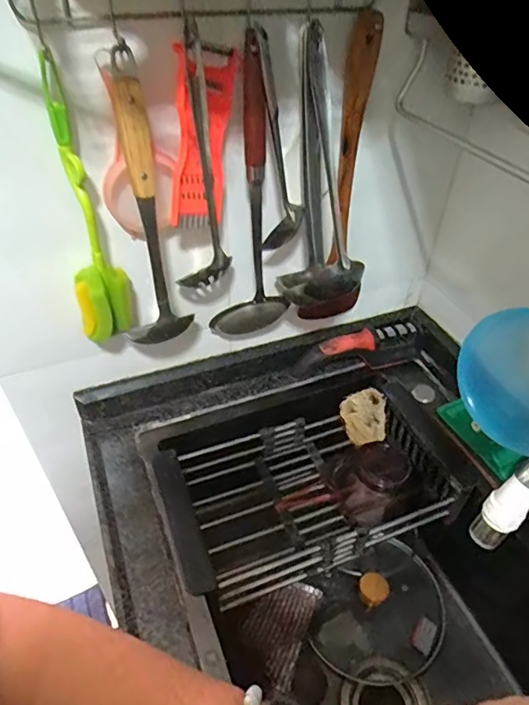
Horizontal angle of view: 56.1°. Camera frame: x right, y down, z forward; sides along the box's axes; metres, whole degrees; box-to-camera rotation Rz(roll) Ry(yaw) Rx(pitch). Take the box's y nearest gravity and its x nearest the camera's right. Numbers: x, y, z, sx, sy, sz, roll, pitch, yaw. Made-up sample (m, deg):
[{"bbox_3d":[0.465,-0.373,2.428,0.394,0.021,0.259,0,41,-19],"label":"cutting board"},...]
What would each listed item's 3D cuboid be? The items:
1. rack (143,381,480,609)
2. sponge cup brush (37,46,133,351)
[{"bbox_3d":[0.055,0.187,0.679,0.369,0.094,0.194,-14,45,-16],"label":"rack"},{"bbox_3d":[-0.177,-0.126,0.493,0.056,0.280,0.035,-14,45,-16],"label":"sponge cup brush"}]

